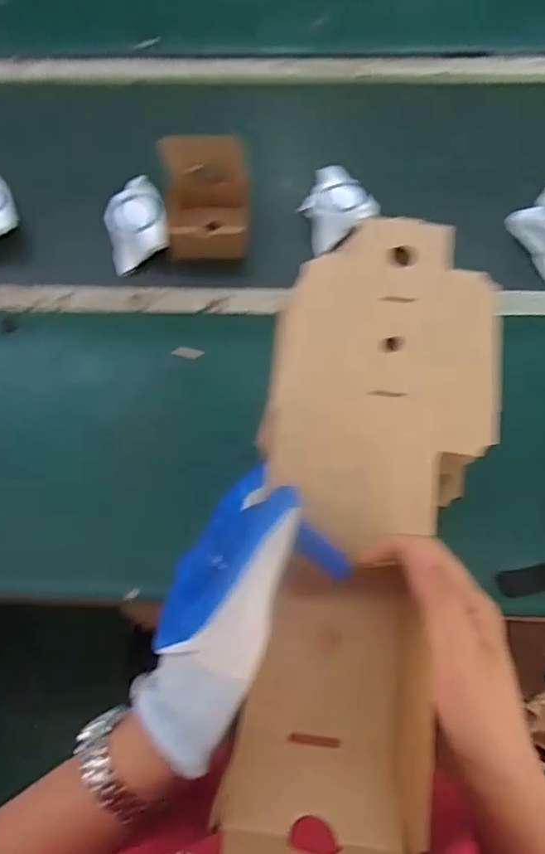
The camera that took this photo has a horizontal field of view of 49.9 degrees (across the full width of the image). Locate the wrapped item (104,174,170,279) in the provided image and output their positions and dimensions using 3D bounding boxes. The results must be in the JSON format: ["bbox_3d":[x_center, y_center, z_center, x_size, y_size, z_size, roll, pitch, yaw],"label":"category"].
[{"bbox_3d":[-0.177,-0.265,0.766,0.078,0.055,0.104,-14,66,-5],"label":"wrapped item"}]

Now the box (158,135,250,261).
[{"bbox_3d":[-0.085,-0.285,0.739,0.105,0.118,0.096,0,65,2],"label":"box"}]

